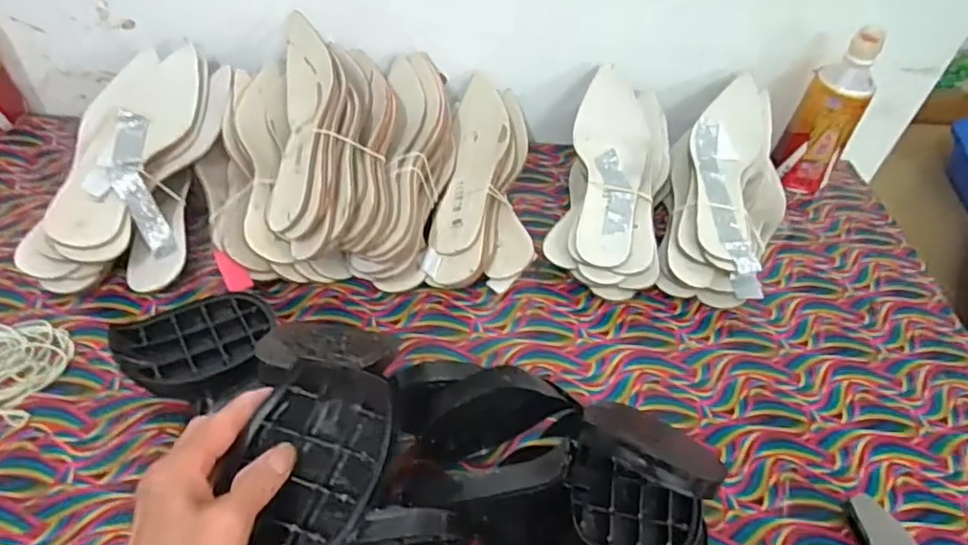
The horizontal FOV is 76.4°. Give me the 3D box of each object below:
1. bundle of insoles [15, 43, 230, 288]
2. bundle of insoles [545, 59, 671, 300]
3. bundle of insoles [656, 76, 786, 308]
[{"bbox_3d":[-0.345,-0.115,0.620,0.135,0.060,0.291,6,61,-1],"label":"bundle of insoles"},{"bbox_3d":[0.141,-0.104,0.672,0.112,0.060,0.285,11,58,4],"label":"bundle of insoles"},{"bbox_3d":[0.270,-0.093,0.677,0.129,0.063,0.287,19,59,12],"label":"bundle of insoles"}]

